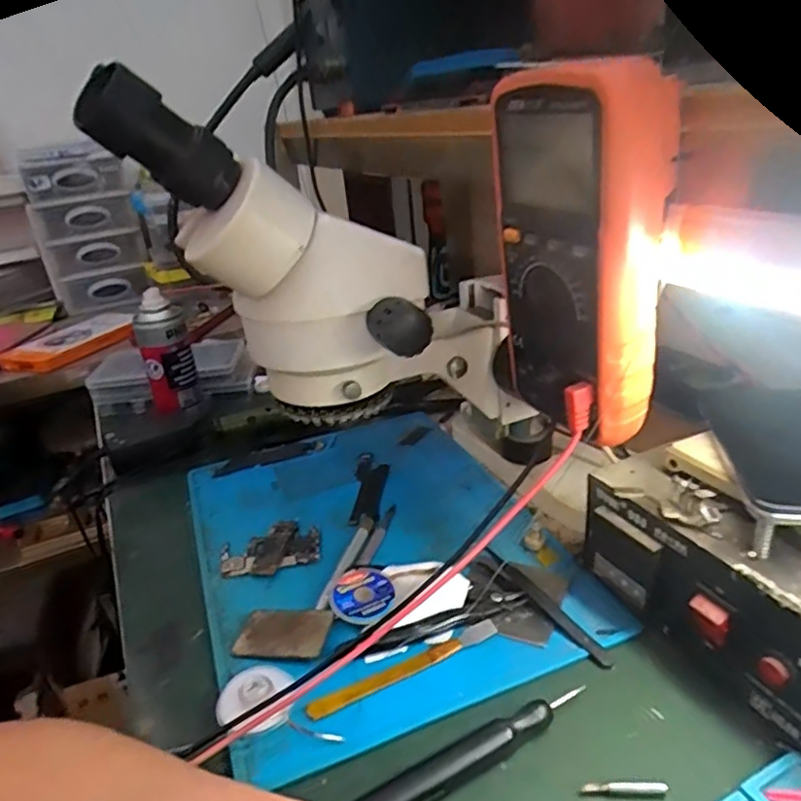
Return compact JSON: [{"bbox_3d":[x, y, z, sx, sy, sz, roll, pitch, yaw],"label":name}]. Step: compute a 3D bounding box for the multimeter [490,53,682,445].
[{"bbox_3d":[0.089,-0.070,0.312,0.059,0.166,0.084,-11,26,-9],"label":"multimeter"}]

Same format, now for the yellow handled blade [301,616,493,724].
[{"bbox_3d":[0.003,0.159,0.372,0.122,0.004,0.012,-17,27,-19],"label":"yellow handled blade"}]

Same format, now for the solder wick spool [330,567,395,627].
[{"bbox_3d":[-0.027,0.130,0.417,0.041,0.005,0.042,2,40,-1],"label":"solder wick spool"}]

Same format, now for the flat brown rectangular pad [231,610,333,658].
[{"bbox_3d":[-0.076,0.149,0.400,0.061,0.004,0.035,-7,29,16],"label":"flat brown rectangular pad"}]

